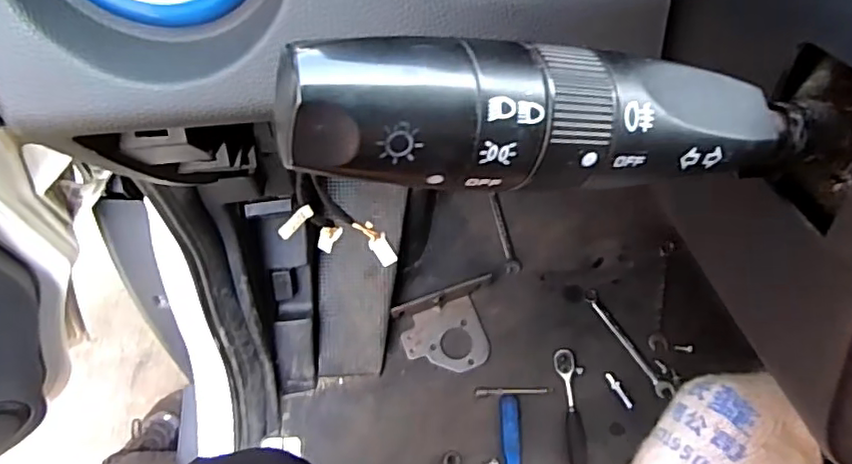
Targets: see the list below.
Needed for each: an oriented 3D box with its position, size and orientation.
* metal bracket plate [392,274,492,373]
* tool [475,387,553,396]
[{"bbox_3d":[0.038,0.125,0.785,0.136,0.046,0.105,-19,68,-10],"label":"metal bracket plate"},{"bbox_3d":[0.113,0.204,0.780,0.100,0.006,0.011,1,66,-1],"label":"tool"}]

